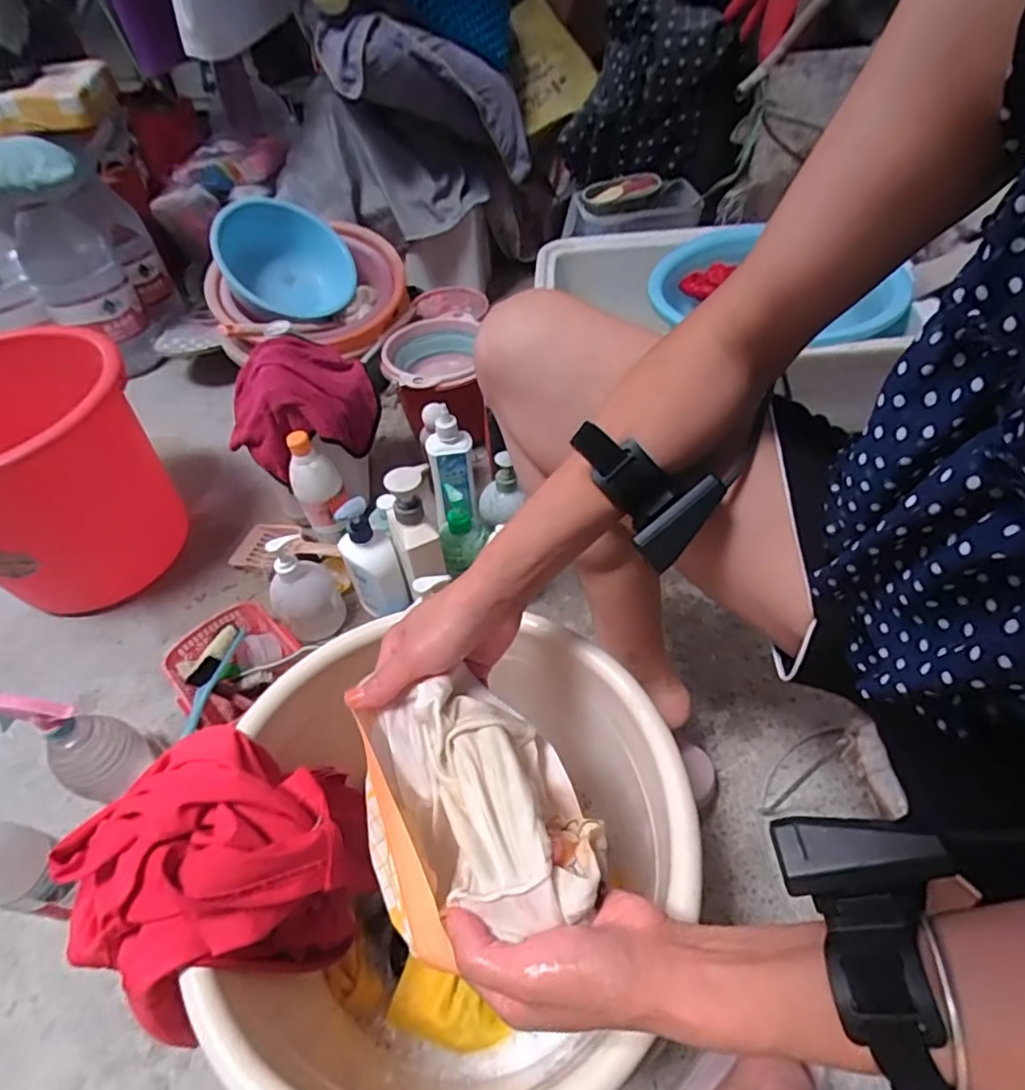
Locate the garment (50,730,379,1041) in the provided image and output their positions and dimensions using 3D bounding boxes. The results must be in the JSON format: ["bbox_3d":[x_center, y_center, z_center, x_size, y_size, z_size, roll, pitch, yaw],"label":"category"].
[{"bbox_3d":[-0.204,0.223,0.422,0.176,0.161,0.142,-22,50,-13],"label":"garment"}]

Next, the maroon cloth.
[{"bbox_3d":[-0.300,-0.206,0.860,0.196,0.148,0.141,-19,49,-11],"label":"maroon cloth"}]

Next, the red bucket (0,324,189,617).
[{"bbox_3d":[-0.657,-0.082,0.860,0.309,0.316,0.304,-3,48,3],"label":"red bucket"}]

